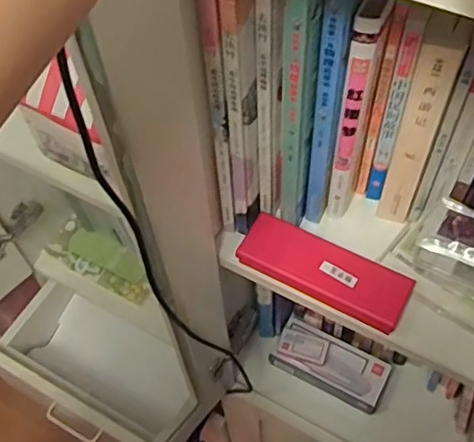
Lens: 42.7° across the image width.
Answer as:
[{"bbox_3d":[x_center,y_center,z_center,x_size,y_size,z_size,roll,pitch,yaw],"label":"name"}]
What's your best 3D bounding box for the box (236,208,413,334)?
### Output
[{"bbox_3d":[0.081,0.045,0.565,0.157,0.026,0.052,23,61,18],"label":"box"}]

